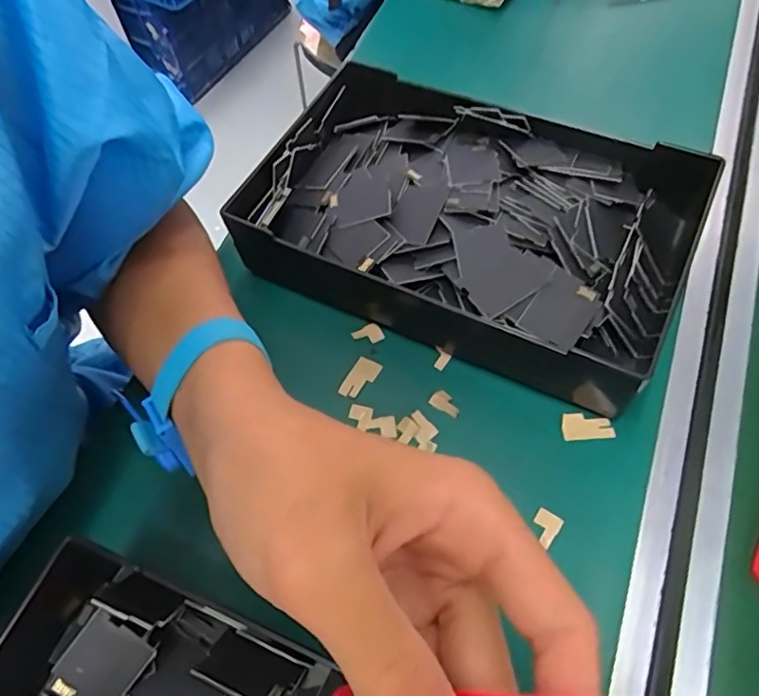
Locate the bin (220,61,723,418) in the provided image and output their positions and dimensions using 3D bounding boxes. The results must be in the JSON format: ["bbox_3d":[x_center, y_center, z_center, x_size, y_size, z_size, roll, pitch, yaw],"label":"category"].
[{"bbox_3d":[0.055,-0.079,0.361,0.254,0.057,0.155,22,64,15],"label":"bin"}]

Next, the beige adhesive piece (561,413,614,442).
[{"bbox_3d":[0.115,0.043,0.318,0.027,0.004,0.015,-2,61,2],"label":"beige adhesive piece"}]

